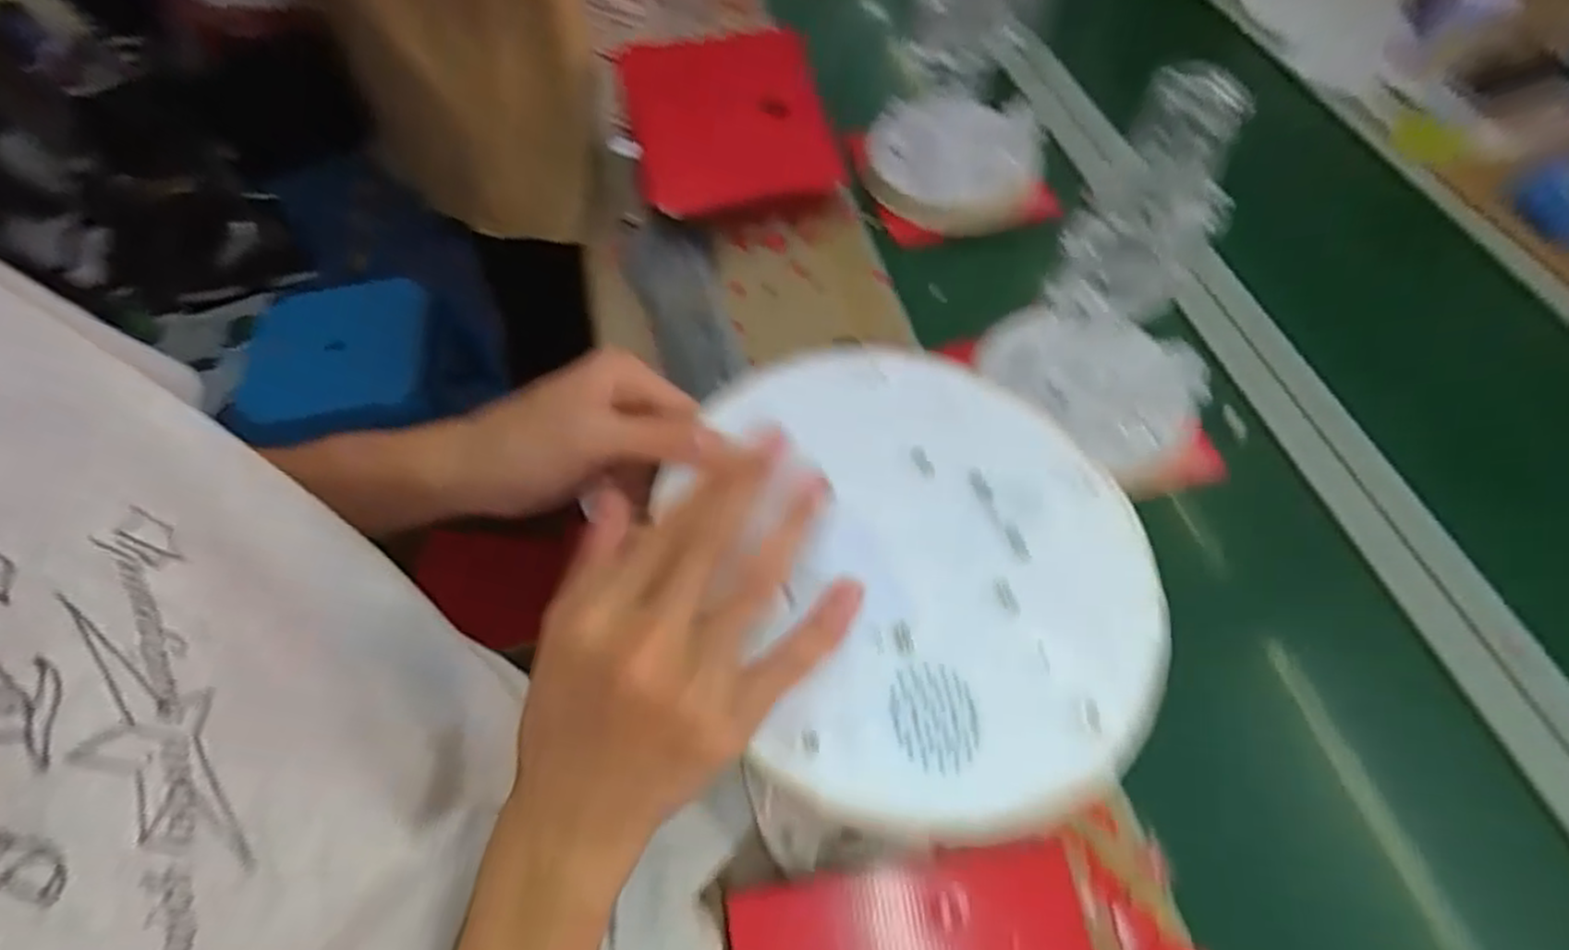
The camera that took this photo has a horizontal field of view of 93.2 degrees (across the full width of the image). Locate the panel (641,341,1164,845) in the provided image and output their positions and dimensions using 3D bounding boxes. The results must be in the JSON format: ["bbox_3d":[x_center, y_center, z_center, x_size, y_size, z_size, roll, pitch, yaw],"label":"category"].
[{"bbox_3d":[0.064,0.031,0.313,0.188,0.014,0.206,3,59,-4],"label":"panel"}]

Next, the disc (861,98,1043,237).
[{"bbox_3d":[0.209,-0.375,0.901,0.227,0.036,0.151,1,98,5],"label":"disc"}]

